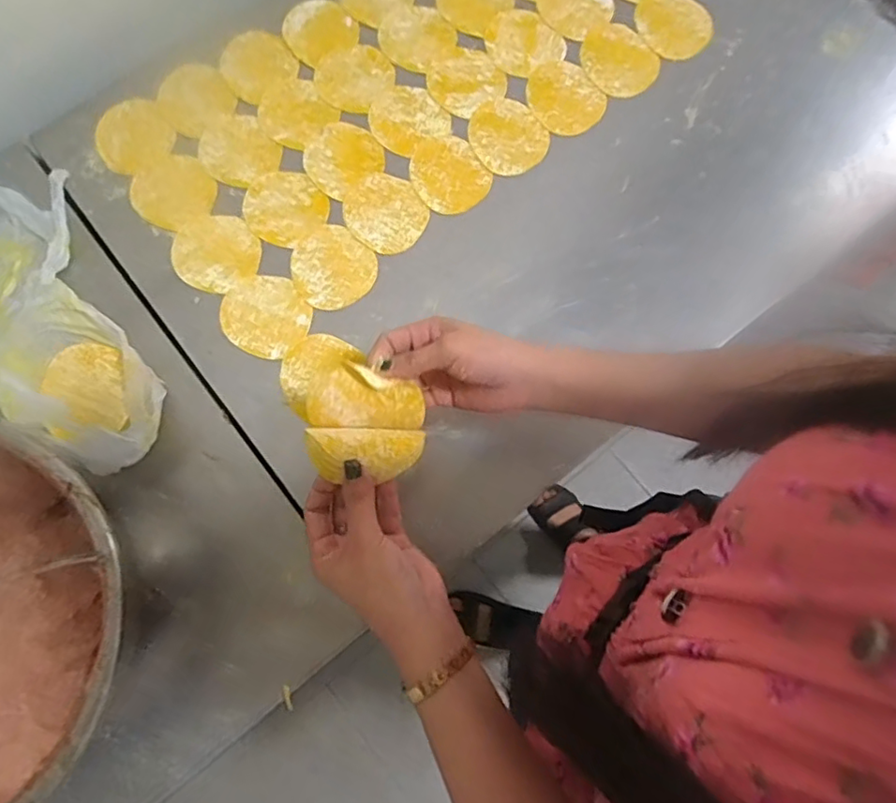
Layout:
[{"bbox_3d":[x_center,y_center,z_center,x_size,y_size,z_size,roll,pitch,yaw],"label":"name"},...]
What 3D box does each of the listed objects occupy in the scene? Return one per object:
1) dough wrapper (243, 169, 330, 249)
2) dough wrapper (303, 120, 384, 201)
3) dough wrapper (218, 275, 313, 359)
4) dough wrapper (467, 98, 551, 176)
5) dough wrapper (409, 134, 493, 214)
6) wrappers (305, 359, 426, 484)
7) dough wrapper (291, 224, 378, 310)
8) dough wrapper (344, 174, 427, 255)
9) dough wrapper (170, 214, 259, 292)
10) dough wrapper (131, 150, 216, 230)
[{"bbox_3d":[-0.166,-0.197,0.598,0.076,0.004,0.079,0,79,-1],"label":"dough wrapper"},{"bbox_3d":[-0.110,-0.252,0.612,0.076,0.004,0.072,0,79,-1],"label":"dough wrapper"},{"bbox_3d":[-0.176,-0.083,0.570,0.083,0.004,0.076,0,79,-1],"label":"dough wrapper"},{"bbox_3d":[0.062,-0.276,0.620,0.075,0.006,0.086,-35,79,-6],"label":"dough wrapper"},{"bbox_3d":[0.000,-0.234,0.609,0.074,0.004,0.086,-37,82,-8],"label":"dough wrapper"},{"bbox_3d":[-0.059,0.015,0.411,0.084,0.045,0.076,14,79,2],"label":"wrappers"},{"bbox_3d":[-0.115,-0.132,0.585,0.084,0.004,0.078,0,79,-1],"label":"dough wrapper"},{"bbox_3d":[-0.063,-0.191,0.598,0.076,0.004,0.084,-32,81,-7],"label":"dough wrapper"},{"bbox_3d":[-0.229,-0.148,0.584,0.080,0.004,0.081,0,79,-1],"label":"dough wrapper"},{"bbox_3d":[-0.277,-0.211,0.599,0.077,0.004,0.073,0,79,-1],"label":"dough wrapper"}]

